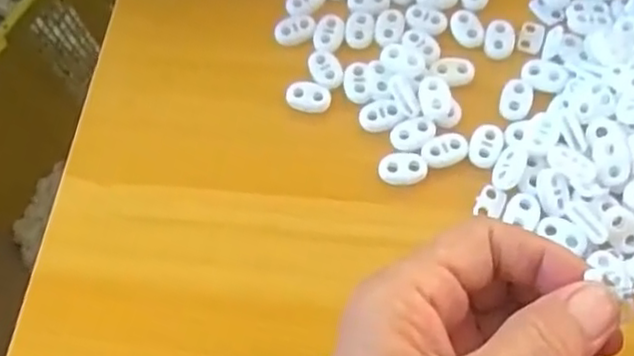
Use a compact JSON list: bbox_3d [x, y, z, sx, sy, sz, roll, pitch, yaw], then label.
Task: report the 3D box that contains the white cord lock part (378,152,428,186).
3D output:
[{"bbox_3d":[0.041,-0.005,0.322,0.023,0.004,0.016,-1,65,2],"label":"white cord lock part"}]

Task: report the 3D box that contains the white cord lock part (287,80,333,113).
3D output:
[{"bbox_3d":[-0.004,-0.041,0.339,0.022,0.004,0.016,9,66,7],"label":"white cord lock part"}]

